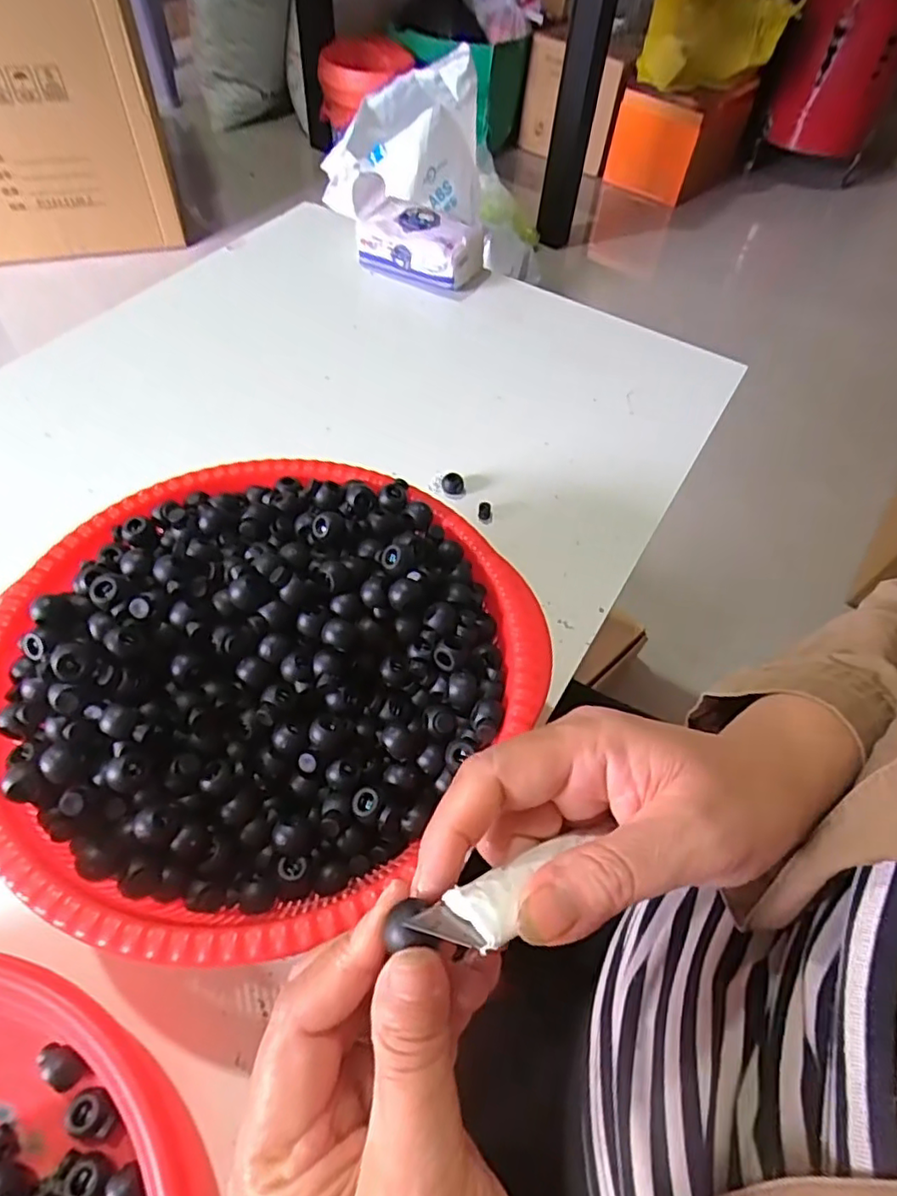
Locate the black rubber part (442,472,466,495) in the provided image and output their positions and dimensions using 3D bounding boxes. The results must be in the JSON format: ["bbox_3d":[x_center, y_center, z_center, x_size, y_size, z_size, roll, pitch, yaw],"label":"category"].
[{"bbox_3d":[0.004,-0.084,0.452,0.017,0.009,0.014,11,55,3],"label":"black rubber part"}]

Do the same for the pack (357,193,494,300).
[{"bbox_3d":[-0.027,-0.348,0.610,0.125,0.050,0.062,24,56,12],"label":"pack"}]

